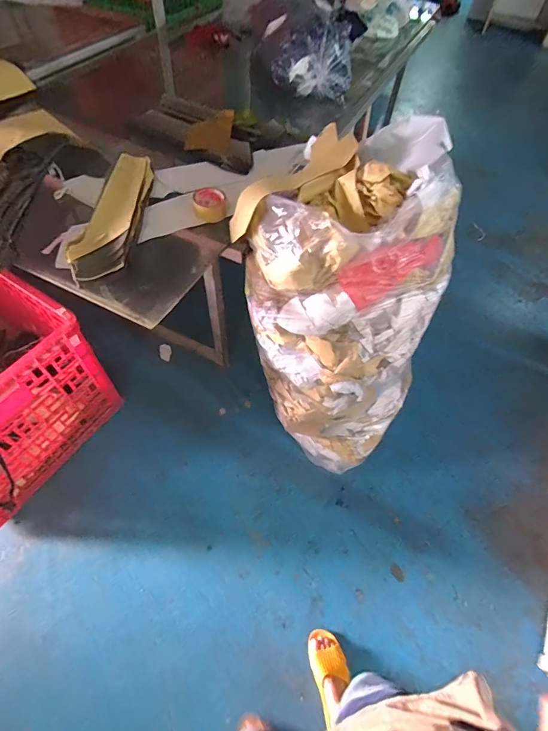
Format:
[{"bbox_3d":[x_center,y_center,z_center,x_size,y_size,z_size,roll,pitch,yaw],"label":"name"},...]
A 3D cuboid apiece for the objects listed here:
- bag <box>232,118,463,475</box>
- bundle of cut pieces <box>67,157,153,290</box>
[{"bbox_3d":[0.223,-0.169,1.145,0.564,0.806,0.609,-39,67,-25],"label":"bag"},{"bbox_3d":[-0.394,-0.385,0.923,0.122,0.053,0.451,4,57,-2],"label":"bundle of cut pieces"}]

